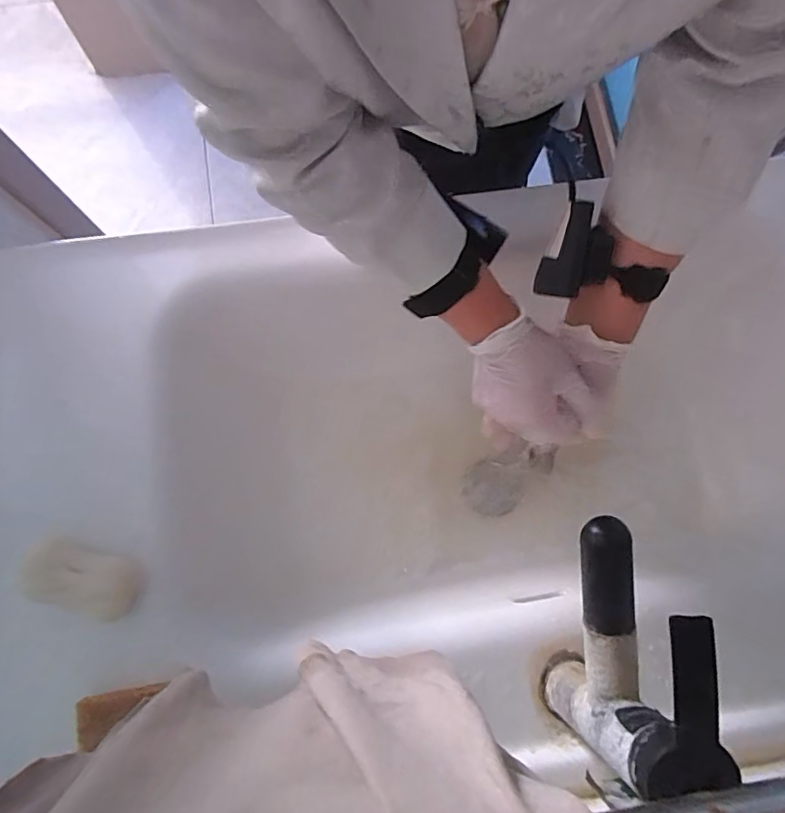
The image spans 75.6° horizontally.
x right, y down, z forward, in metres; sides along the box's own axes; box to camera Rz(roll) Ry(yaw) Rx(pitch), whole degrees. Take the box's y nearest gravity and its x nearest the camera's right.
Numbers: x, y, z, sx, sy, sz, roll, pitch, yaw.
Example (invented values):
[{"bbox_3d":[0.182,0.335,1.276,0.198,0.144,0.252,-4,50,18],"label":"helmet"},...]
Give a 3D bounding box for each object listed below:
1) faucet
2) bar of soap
[{"bbox_3d":[0.133,0.142,0.314,0.038,0.167,0.143,-4,79,-2],"label":"faucet"},{"bbox_3d":[-0.238,0.134,0.390,0.081,0.028,0.044,16,79,2],"label":"bar of soap"}]

